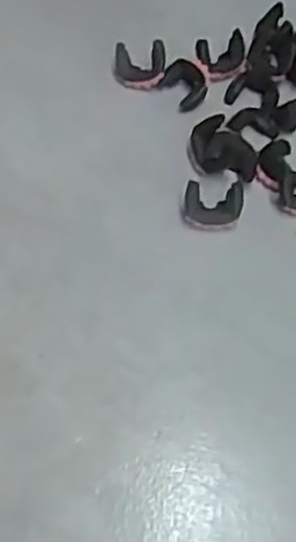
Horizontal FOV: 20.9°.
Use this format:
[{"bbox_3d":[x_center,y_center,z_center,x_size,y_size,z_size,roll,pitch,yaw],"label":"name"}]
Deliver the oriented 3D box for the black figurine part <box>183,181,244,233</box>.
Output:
[{"bbox_3d":[0.017,-0.019,0.216,0.016,0.011,0.011,13,55,5],"label":"black figurine part"}]

